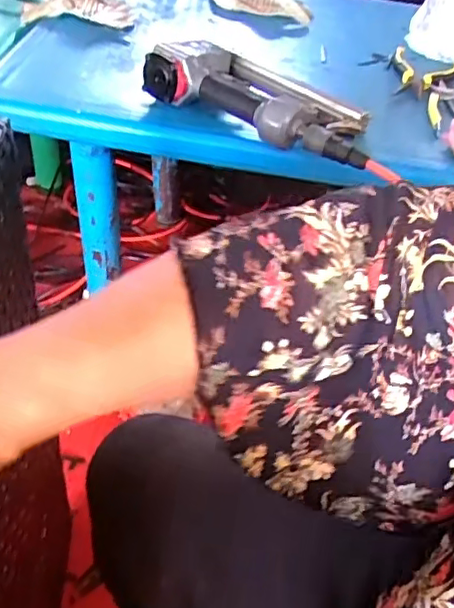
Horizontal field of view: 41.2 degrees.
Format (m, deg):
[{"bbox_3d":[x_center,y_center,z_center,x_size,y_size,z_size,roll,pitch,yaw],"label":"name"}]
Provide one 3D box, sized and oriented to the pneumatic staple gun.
[{"bbox_3d":[0.058,-0.247,0.718,0.283,0.051,0.151,31,48,21],"label":"pneumatic staple gun"}]

